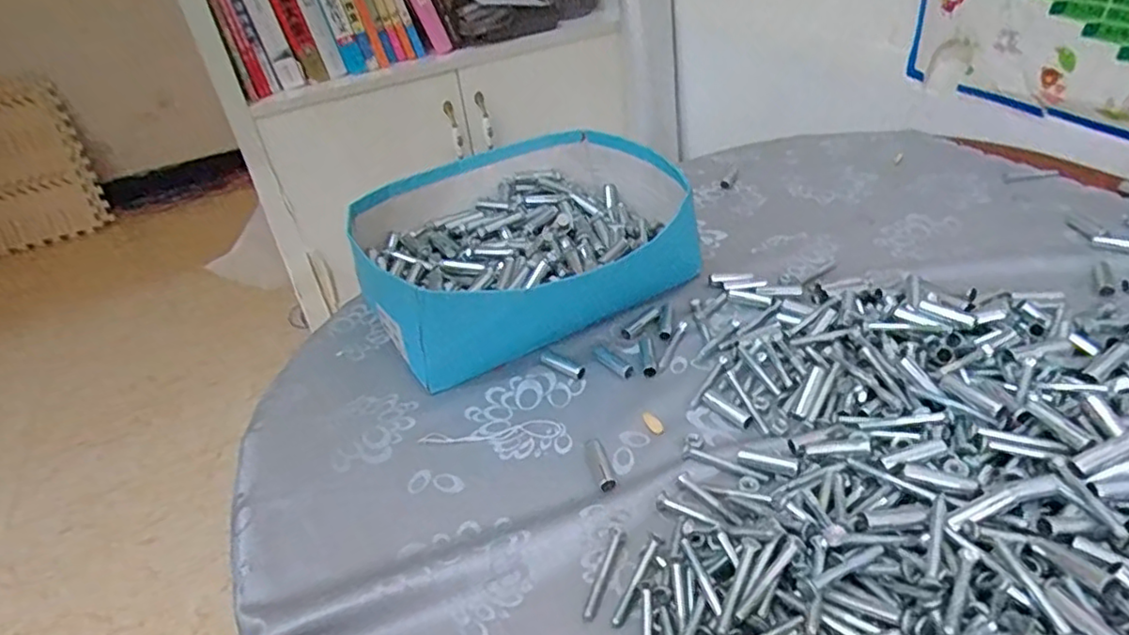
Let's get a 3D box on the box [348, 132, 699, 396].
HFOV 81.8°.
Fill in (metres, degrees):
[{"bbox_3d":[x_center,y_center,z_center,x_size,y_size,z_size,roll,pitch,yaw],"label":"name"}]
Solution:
[{"bbox_3d":[-0.036,-0.073,0.622,0.299,0.085,0.265,-17,38,-12],"label":"box"}]

